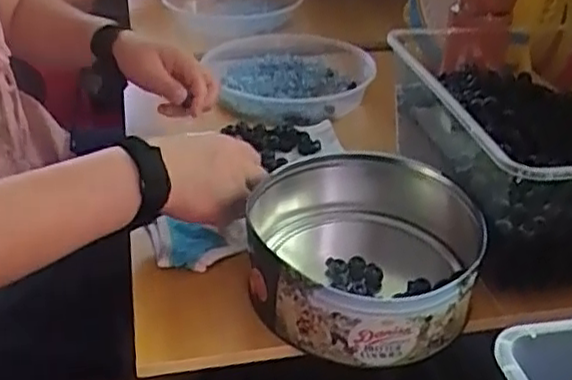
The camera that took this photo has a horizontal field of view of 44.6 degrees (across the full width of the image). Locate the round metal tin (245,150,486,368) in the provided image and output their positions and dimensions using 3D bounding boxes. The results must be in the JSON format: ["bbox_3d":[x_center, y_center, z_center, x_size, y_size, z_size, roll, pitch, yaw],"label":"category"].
[{"bbox_3d":[0.060,0.057,0.582,0.183,0.094,0.191,1,33,-1],"label":"round metal tin"}]

